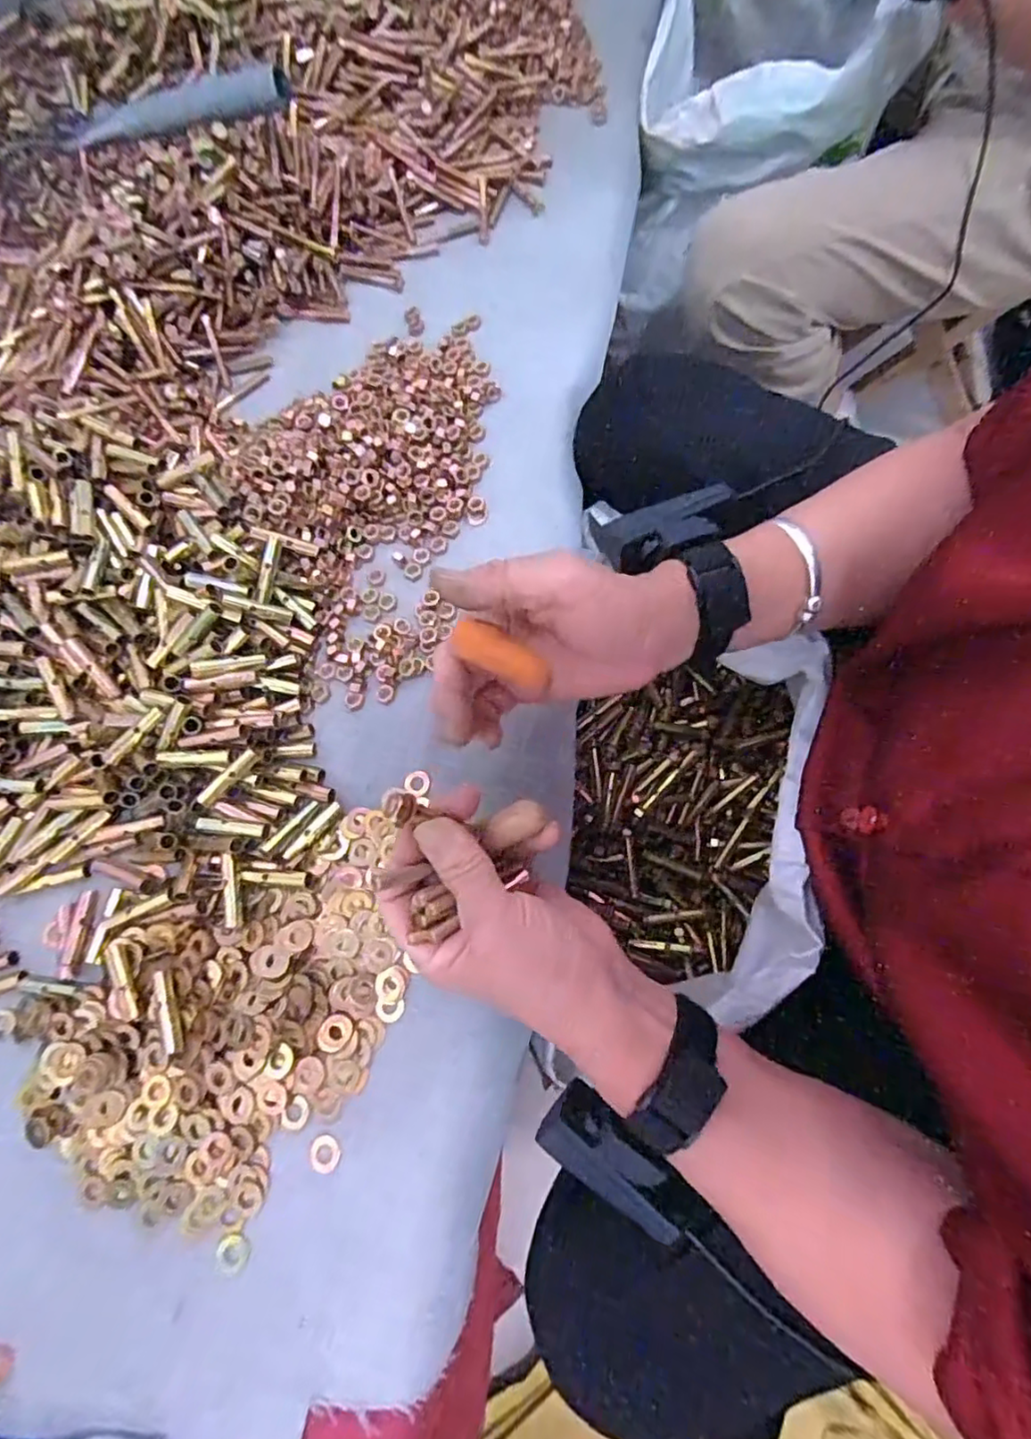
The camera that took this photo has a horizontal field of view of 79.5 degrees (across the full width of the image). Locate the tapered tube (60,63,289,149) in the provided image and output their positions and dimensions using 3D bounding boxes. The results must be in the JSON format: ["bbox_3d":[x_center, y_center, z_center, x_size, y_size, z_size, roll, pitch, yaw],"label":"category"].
[{"bbox_3d":[-0.268,-0.477,0.484,0.207,0.022,0.021,5,72,16],"label":"tapered tube"}]

